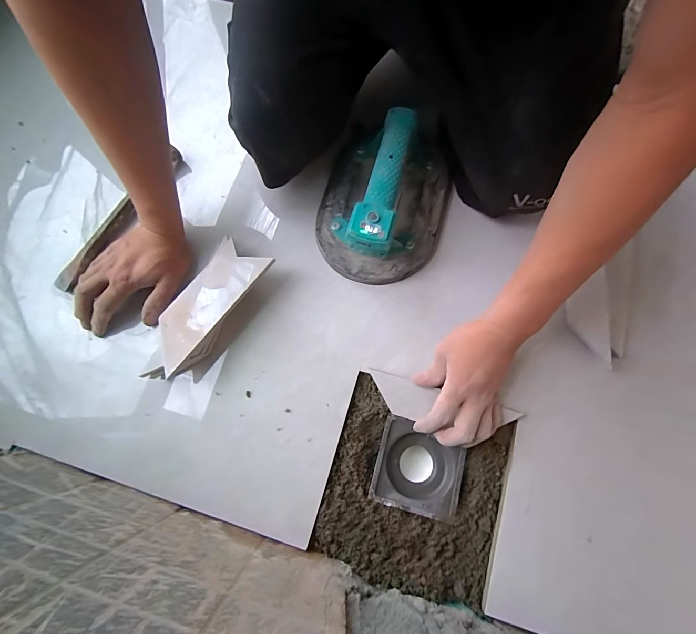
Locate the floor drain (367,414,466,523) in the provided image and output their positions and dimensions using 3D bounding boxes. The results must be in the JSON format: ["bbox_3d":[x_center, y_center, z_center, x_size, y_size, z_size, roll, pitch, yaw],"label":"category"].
[{"bbox_3d":[0.084,0.180,0.411,0.100,0.036,0.098,17,76,4],"label":"floor drain"}]

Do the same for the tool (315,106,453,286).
[{"bbox_3d":[0.051,-0.167,0.439,0.170,0.083,0.236,13,76,3],"label":"tool"}]

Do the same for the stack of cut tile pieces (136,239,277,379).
[{"bbox_3d":[-0.175,-0.006,0.414,0.077,0.037,0.185,29,77,7],"label":"stack of cut tile pieces"}]

